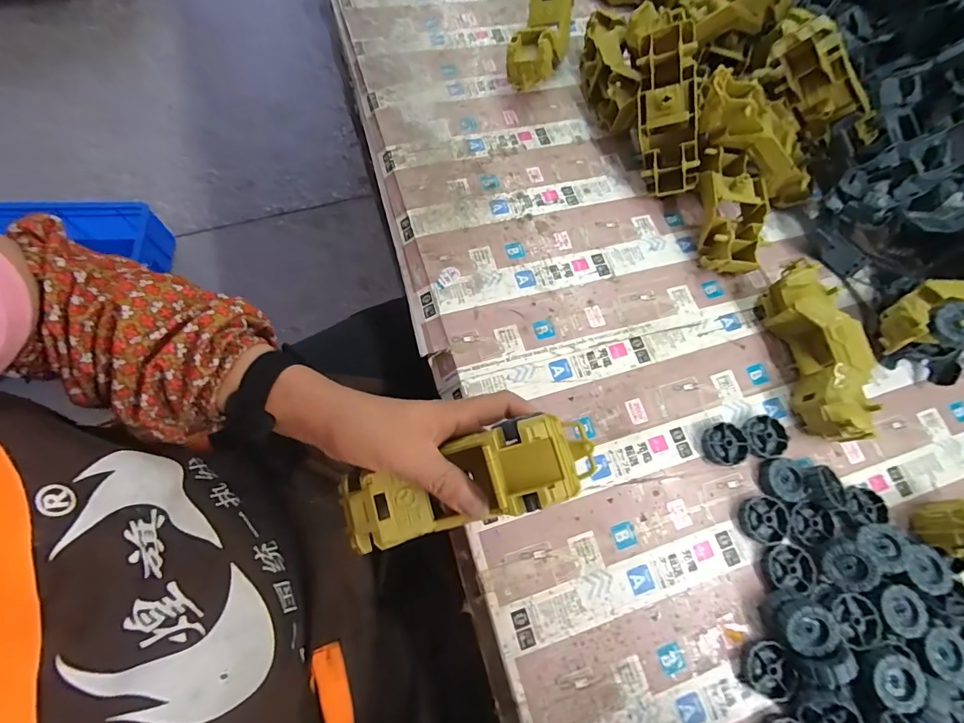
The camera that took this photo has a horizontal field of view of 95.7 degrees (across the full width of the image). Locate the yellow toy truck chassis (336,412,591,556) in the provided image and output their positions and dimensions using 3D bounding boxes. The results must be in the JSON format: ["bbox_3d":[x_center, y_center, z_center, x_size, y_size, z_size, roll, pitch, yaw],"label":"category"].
[{"bbox_3d":[-0.014,0.080,0.282,0.169,0.039,0.053,-21,71,11],"label":"yellow toy truck chassis"}]

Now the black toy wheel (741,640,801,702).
[{"bbox_3d":[0.226,0.243,0.344,0.038,0.012,0.038,1,70,-4],"label":"black toy wheel"}]

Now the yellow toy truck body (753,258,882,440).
[{"bbox_3d":[0.313,-0.011,0.419,0.047,0.072,0.173,-6,71,-7],"label":"yellow toy truck body"}]

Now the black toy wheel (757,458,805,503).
[{"bbox_3d":[0.272,0.107,0.395,0.037,0.010,0.037,1,70,-4],"label":"black toy wheel"}]

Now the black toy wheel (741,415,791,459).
[{"bbox_3d":[0.264,0.071,0.409,0.041,0.014,0.037,-11,71,-8],"label":"black toy wheel"}]

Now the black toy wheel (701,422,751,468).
[{"bbox_3d":[0.225,0.077,0.403,0.041,0.010,0.038,1,70,-4],"label":"black toy wheel"}]

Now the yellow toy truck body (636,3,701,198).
[{"bbox_3d":[0.202,-0.272,0.468,0.066,0.050,0.176,-6,97,-1],"label":"yellow toy truck body"}]

